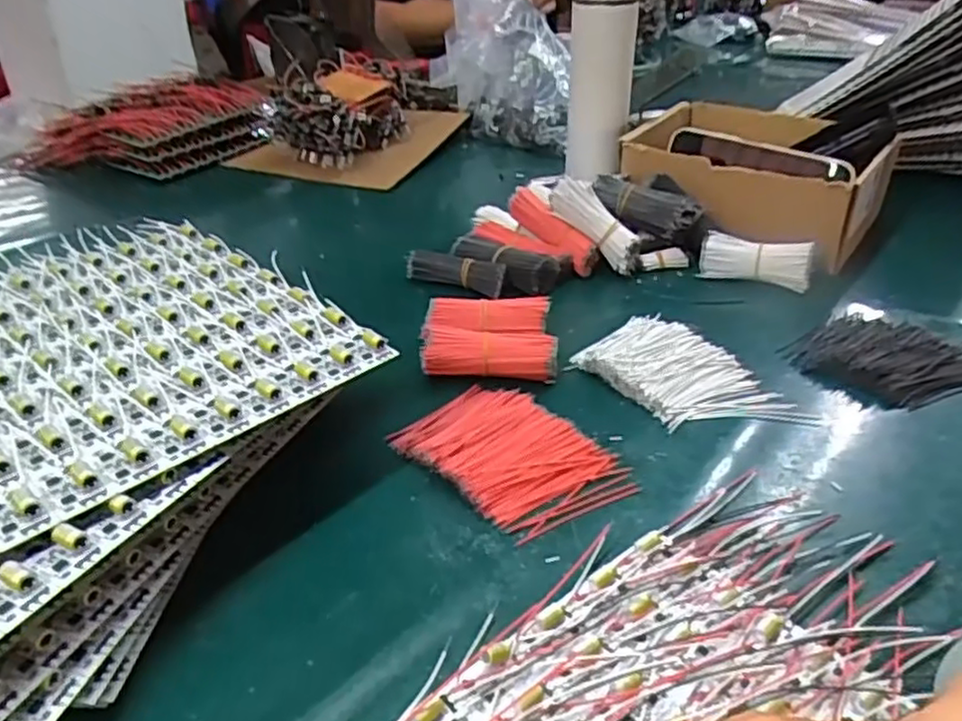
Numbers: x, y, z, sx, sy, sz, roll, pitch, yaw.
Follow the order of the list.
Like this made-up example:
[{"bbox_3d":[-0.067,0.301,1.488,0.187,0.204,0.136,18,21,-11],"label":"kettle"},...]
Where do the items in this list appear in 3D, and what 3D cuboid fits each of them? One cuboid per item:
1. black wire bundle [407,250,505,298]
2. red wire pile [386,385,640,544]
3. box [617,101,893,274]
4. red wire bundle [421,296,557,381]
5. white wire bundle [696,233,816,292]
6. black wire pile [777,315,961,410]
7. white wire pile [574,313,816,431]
[{"bbox_3d":[-0.021,-0.076,0.624,0.089,0.028,0.023,15,35,24],"label":"black wire bundle"},{"bbox_3d":[0.016,0.054,0.429,0.087,0.013,0.130,-27,40,-35],"label":"red wire pile"},{"bbox_3d":[0.270,-0.177,0.704,0.217,0.100,0.203,23,39,32],"label":"box"},{"bbox_3d":[0.006,-0.016,0.520,0.091,0.032,0.075,0,32,2],"label":"red wire bundle"},{"bbox_3d":[0.234,-0.084,0.611,0.087,0.039,0.025,15,36,25],"label":"white wire bundle"},{"bbox_3d":[0.282,-0.001,0.504,0.101,0.017,0.107,-21,37,-28],"label":"black wire pile"},{"bbox_3d":[0.141,0.009,0.493,0.089,0.013,0.148,-22,37,-29],"label":"white wire pile"}]

